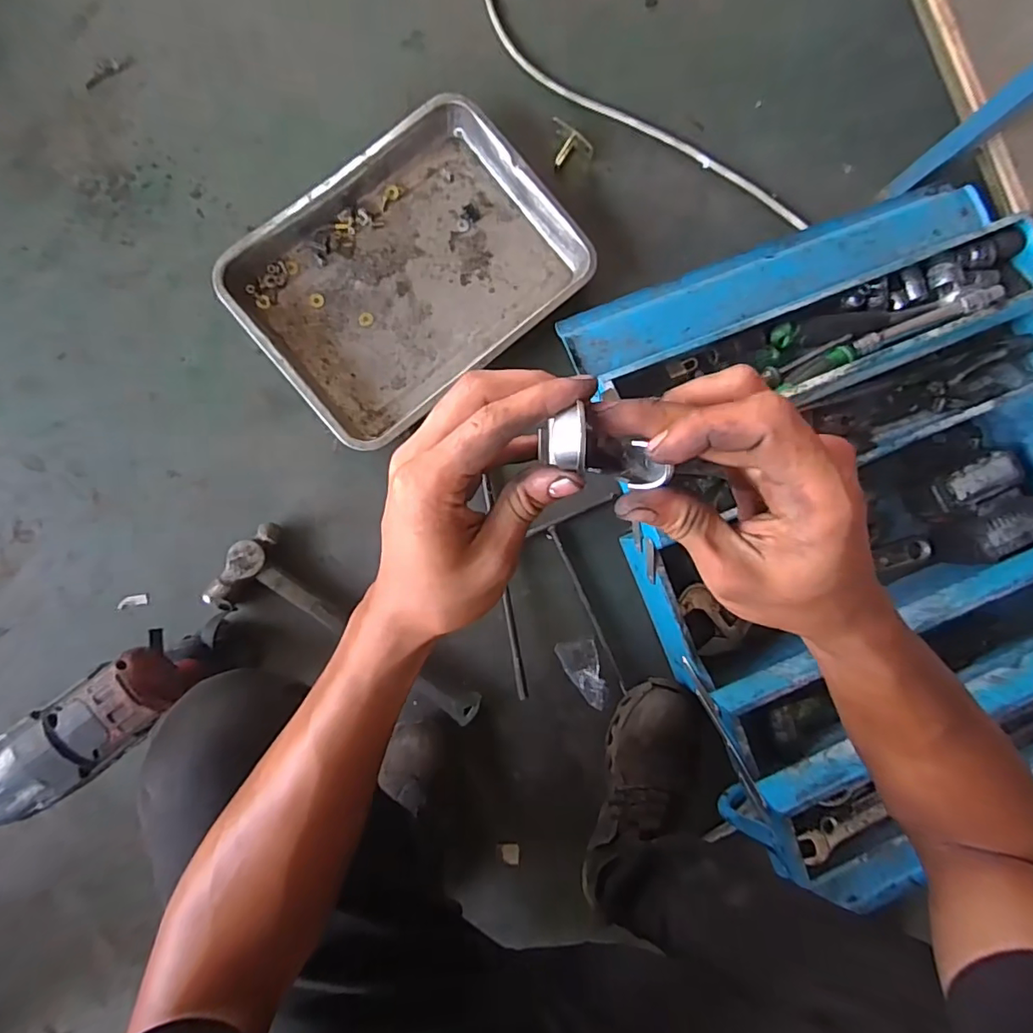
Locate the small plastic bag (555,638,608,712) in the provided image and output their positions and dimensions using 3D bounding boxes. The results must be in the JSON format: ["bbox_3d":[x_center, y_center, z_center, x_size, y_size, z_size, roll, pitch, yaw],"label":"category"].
[{"bbox_3d":[0.087,0.201,0.696,0.050,0.028,0.090,-18,91,-5],"label":"small plastic bag"}]

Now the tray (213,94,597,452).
[{"bbox_3d":[-0.132,-0.302,0.684,0.388,0.051,0.285,-39,93,-5],"label":"tray"}]

